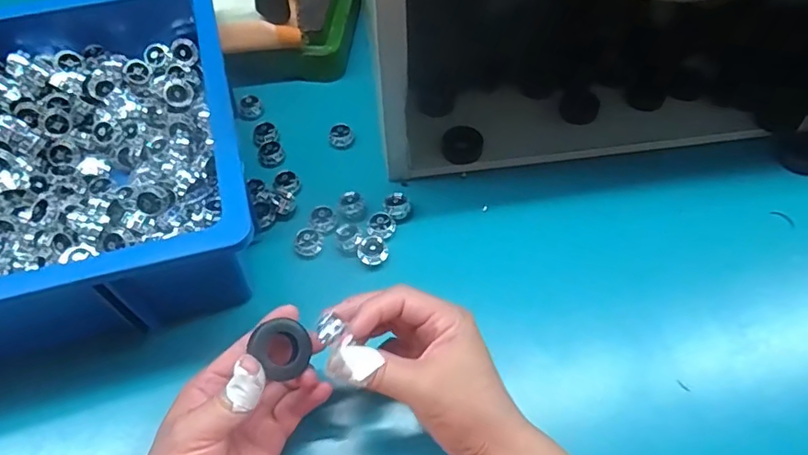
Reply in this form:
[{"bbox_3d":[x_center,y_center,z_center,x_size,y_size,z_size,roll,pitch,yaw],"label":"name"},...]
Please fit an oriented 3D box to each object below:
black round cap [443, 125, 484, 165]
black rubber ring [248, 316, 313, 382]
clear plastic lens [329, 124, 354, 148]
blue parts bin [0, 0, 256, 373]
[{"bbox_3d":[0.056,-0.077,0.508,0.037,0.021,0.030,8,58,4],"label":"black round cap"},{"bbox_3d":[-0.076,0.077,0.340,0.034,0.011,0.034,5,80,-25],"label":"black rubber ring"},{"bbox_3d":[-0.063,-0.093,0.546,0.024,0.016,0.024,0,58,0],"label":"clear plastic lens"},{"bbox_3d":[-0.349,-0.043,0.428,0.427,0.101,0.314,-14,59,-9],"label":"blue parts bin"}]

